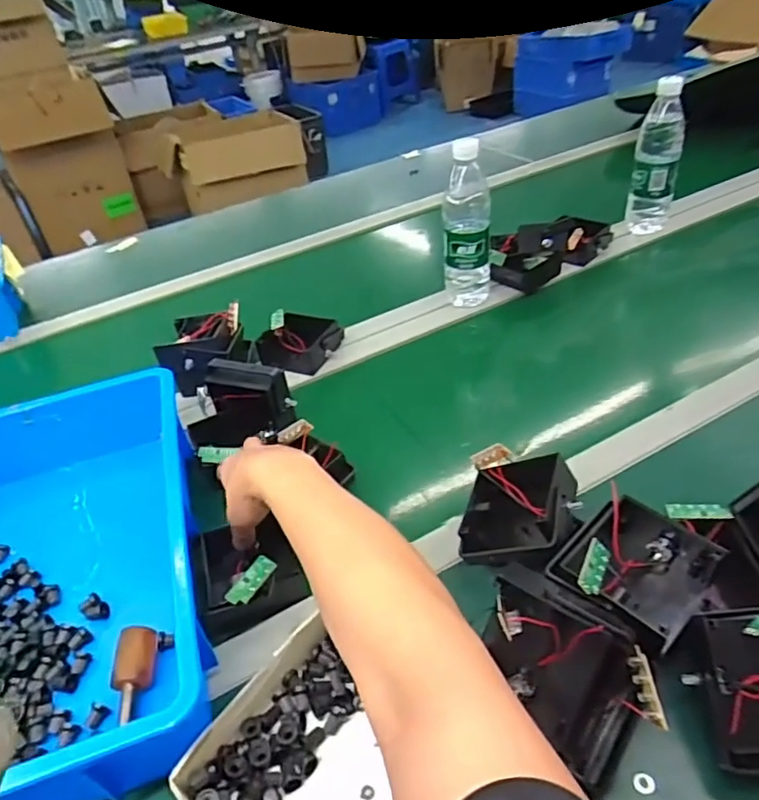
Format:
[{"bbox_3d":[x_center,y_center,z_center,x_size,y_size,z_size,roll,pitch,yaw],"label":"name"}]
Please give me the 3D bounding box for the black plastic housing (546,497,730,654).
[{"bbox_3d":[0.188,0.132,0.441,0.107,0.058,0.087,-36,47,-30],"label":"black plastic housing"}]

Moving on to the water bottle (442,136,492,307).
[{"bbox_3d":[0.119,-0.232,0.815,0.065,0.212,0.067,2,40,12],"label":"water bottle"}]

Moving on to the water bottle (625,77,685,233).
[{"bbox_3d":[0.433,-0.366,0.928,0.066,0.221,0.072,9,42,19],"label":"water bottle"}]

